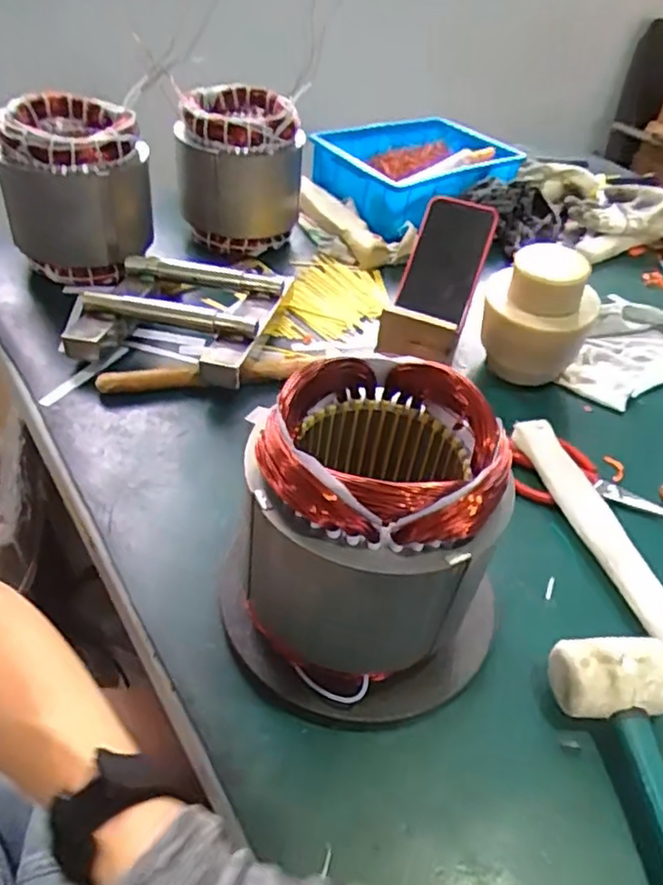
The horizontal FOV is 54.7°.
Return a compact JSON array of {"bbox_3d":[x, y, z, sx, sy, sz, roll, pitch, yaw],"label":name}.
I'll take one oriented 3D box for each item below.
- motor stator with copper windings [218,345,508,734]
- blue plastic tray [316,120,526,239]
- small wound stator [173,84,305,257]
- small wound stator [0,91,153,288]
[{"bbox_3d":[0.013,0.065,0.405,0.152,0.188,0.154,4,43,-4],"label":"motor stator with copper windings"},{"bbox_3d":[0.118,-0.401,0.948,0.236,0.074,0.295,32,48,25],"label":"blue plastic tray"},{"bbox_3d":[-0.112,-0.329,0.790,0.139,0.154,0.121,12,43,5],"label":"small wound stator"},{"bbox_3d":[-0.276,-0.276,0.704,0.143,0.153,0.125,-10,45,-18],"label":"small wound stator"}]

